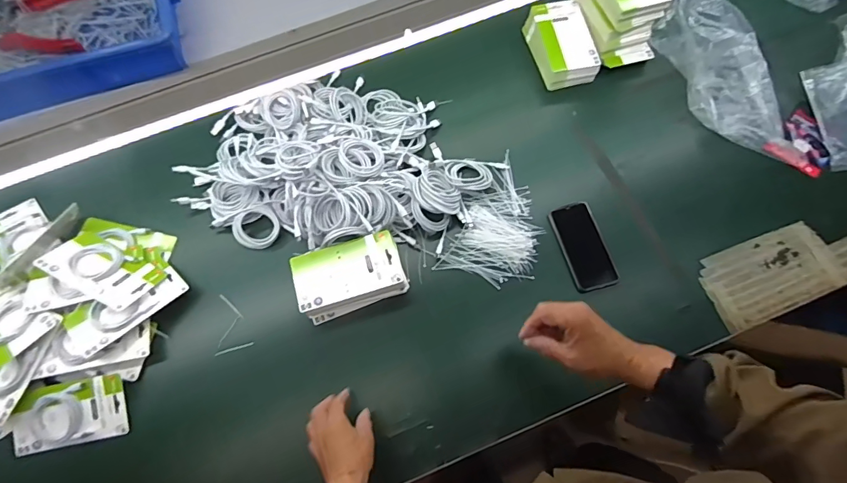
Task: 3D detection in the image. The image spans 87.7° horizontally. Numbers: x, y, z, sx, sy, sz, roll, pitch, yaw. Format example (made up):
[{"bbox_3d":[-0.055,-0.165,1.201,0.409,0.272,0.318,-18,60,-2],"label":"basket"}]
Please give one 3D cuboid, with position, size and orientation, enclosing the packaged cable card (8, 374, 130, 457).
[{"bbox_3d":[-0.591,0.289,0.734,0.174,0.020,0.101,-10,88,-6],"label":"packaged cable card"}]

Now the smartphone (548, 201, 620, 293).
[{"bbox_3d":[0.294,0.006,0.807,0.079,0.010,0.165,-13,69,-3],"label":"smartphone"}]

